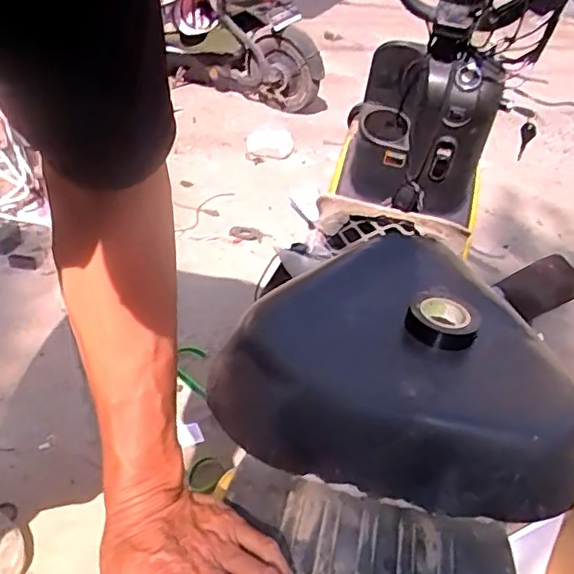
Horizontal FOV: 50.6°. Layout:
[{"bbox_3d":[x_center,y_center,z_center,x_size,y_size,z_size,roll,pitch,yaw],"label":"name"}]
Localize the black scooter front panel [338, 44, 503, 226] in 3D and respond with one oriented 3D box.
[{"bbox_3d":[0.210,-0.250,0.999,0.225,0.260,0.107,14,33,14],"label":"black scooter front panel"}]

